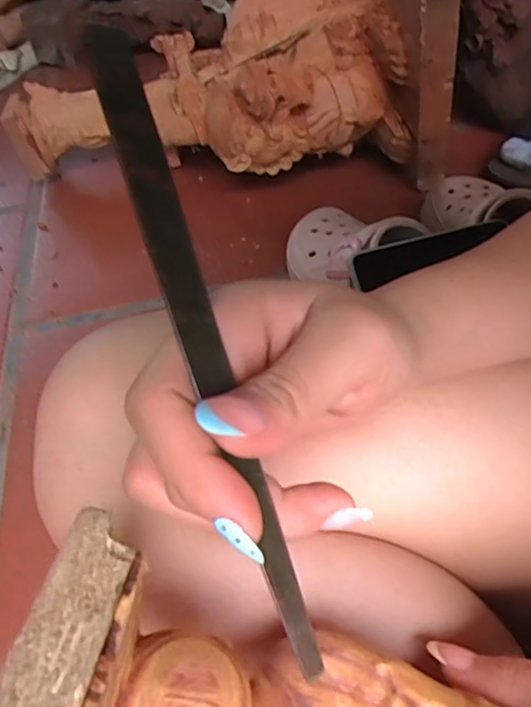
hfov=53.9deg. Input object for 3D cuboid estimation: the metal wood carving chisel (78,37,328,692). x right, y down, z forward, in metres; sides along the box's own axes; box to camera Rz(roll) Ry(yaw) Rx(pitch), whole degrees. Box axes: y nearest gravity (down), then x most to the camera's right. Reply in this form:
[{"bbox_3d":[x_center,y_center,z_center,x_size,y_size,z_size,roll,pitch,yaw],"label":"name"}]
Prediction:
[{"bbox_3d":[-0.018,-0.007,0.144,0.014,0.010,0.184,-18,84,-11],"label":"metal wood carving chisel"}]

